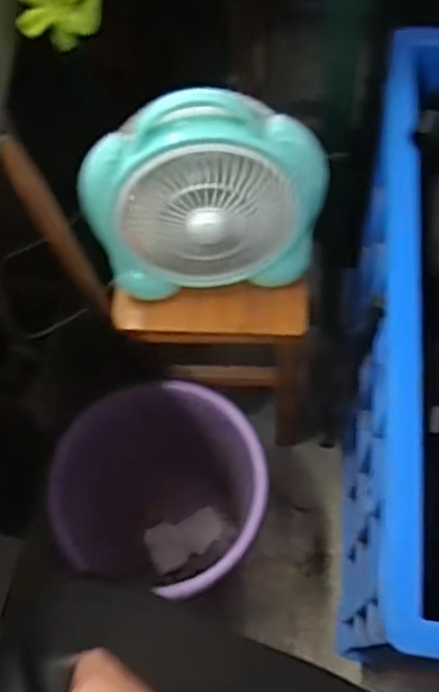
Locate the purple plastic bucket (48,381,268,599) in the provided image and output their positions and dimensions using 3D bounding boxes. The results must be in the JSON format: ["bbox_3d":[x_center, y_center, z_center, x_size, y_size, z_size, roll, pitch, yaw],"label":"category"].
[{"bbox_3d":[-0.066,0.223,1.020,0.271,0.306,0.258,-1,64,3],"label":"purple plastic bucket"}]

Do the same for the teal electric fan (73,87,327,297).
[{"bbox_3d":[-0.014,-0.146,0.736,0.240,0.229,0.097,-13,64,-3],"label":"teal electric fan"}]

